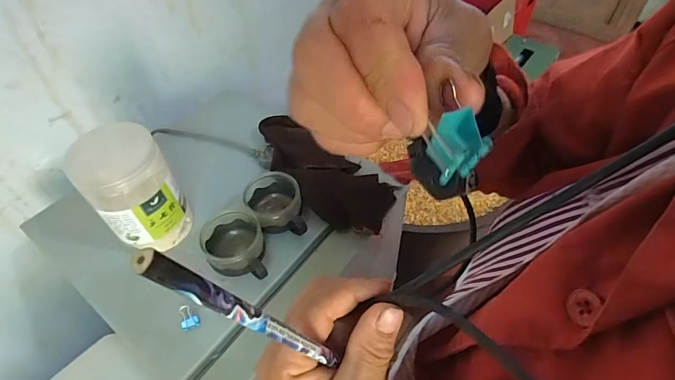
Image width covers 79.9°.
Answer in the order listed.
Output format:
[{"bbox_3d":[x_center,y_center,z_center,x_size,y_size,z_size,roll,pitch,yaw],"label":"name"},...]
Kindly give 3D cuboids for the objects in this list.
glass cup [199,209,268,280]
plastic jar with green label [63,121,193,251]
[{"bbox_3d":[-0.131,0.072,0.510,0.077,0.054,0.082,-1,51,1],"label":"glass cup"},{"bbox_3d":[-0.251,0.000,0.503,0.095,0.152,0.087,-36,59,-24],"label":"plastic jar with green label"}]

